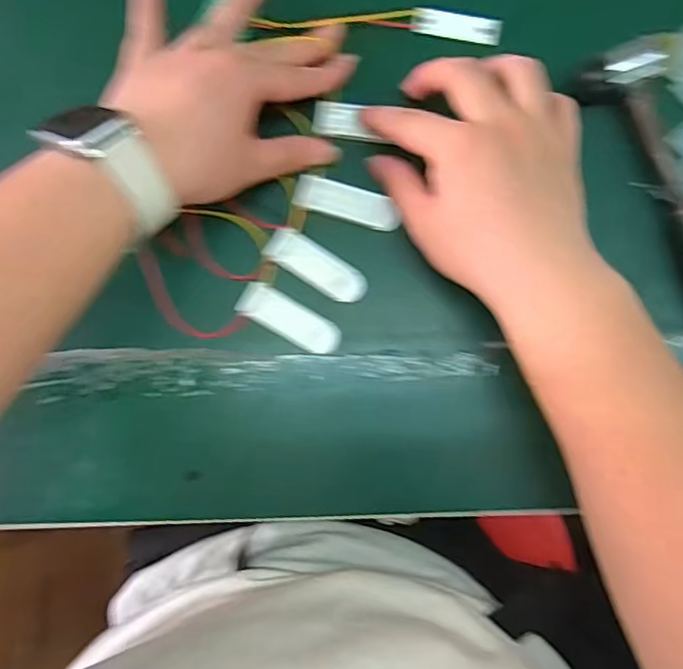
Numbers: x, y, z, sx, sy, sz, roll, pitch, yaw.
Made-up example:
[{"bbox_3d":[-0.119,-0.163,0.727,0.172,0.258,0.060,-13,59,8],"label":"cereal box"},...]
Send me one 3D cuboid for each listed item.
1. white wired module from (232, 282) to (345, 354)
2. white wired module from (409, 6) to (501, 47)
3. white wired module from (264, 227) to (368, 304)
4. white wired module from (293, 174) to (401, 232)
[{"bbox_3d":[-0.030,-0.009,0.336,0.063,0.012,0.022,29,87,6],"label":"white wired module"},{"bbox_3d":[0.072,-0.194,0.354,0.055,0.004,0.018,10,86,5],"label":"white wired module"},{"bbox_3d":[-0.015,-0.041,0.339,0.063,0.007,0.022,32,88,6],"label":"white wired module"},{"bbox_3d":[0.004,-0.080,0.343,0.064,0.006,0.021,16,86,5],"label":"white wired module"}]

